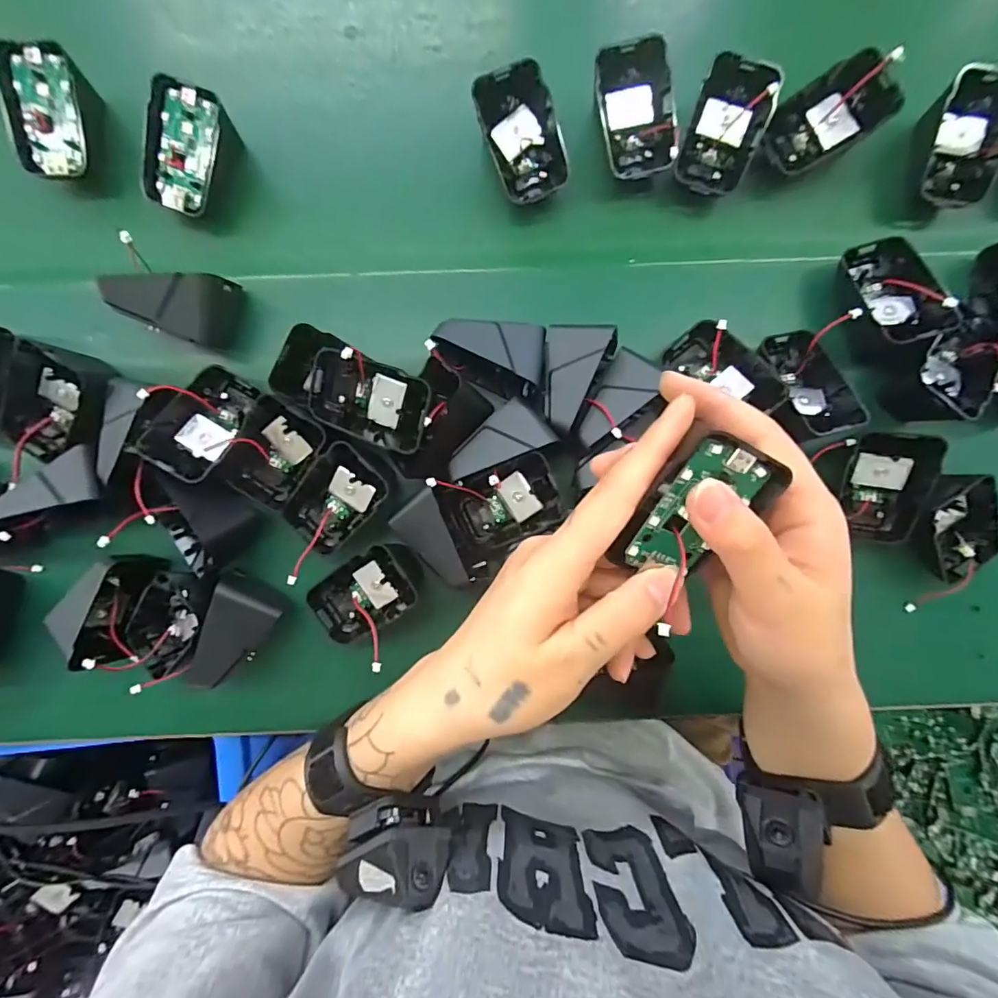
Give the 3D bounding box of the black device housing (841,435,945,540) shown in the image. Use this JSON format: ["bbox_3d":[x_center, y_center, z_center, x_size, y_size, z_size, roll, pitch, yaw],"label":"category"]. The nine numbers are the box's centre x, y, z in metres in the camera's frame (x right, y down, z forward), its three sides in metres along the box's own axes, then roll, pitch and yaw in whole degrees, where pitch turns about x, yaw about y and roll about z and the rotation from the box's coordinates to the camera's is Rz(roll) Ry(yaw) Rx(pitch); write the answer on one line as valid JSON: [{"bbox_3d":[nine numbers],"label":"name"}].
[{"bbox_3d":[0.236,-0.010,0.304,0.042,0.028,0.069,10,118,24],"label":"black device housing"}]

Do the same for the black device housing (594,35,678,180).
[{"bbox_3d":[0.084,-0.238,0.302,0.044,0.016,0.067,-15,120,9],"label":"black device housing"}]

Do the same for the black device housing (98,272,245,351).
[{"bbox_3d":[-0.194,-0.120,0.297,0.055,0.047,0.042,19,89,0],"label":"black device housing"}]

